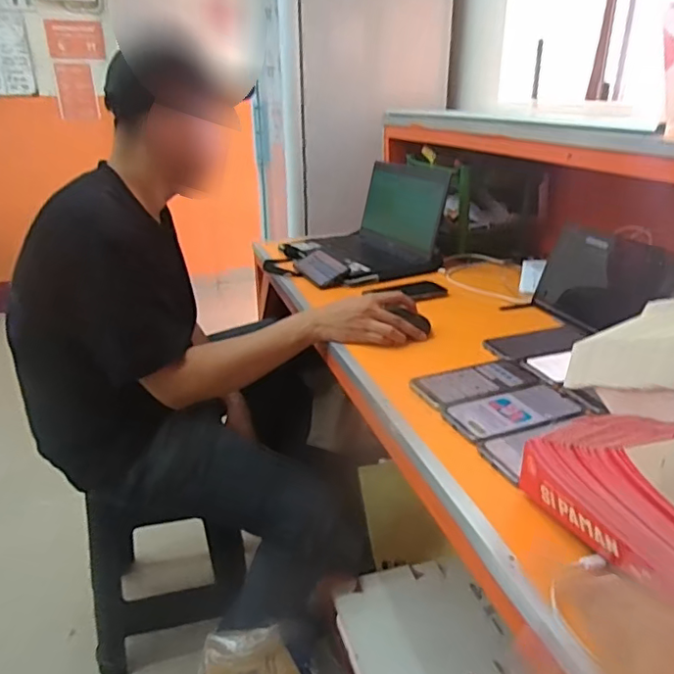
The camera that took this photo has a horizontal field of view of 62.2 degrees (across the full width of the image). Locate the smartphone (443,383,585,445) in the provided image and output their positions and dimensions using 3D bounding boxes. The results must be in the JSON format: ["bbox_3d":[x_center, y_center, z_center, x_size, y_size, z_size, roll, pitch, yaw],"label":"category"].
[{"bbox_3d":[0.221,0.092,0.702,0.175,0.007,0.087,-12,27,-23],"label":"smartphone"}]

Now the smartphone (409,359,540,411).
[{"bbox_3d":[0.192,0.062,0.778,0.177,0.007,0.087,-13,27,-25],"label":"smartphone"}]

